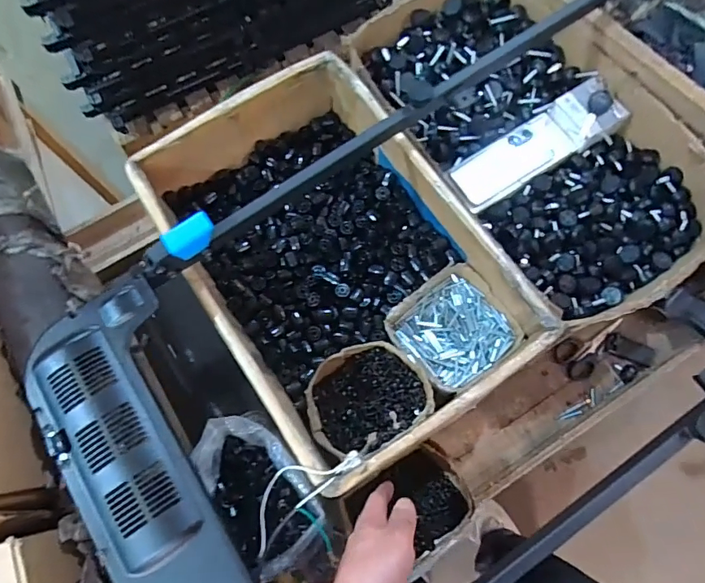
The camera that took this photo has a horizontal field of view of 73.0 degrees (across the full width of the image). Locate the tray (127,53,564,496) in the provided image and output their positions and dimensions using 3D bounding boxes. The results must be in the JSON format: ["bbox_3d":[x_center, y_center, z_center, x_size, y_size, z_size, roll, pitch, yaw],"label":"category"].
[{"bbox_3d":[-0.026,-0.045,0.675,0.340,0.145,0.511,-34,75,-8],"label":"tray"}]

